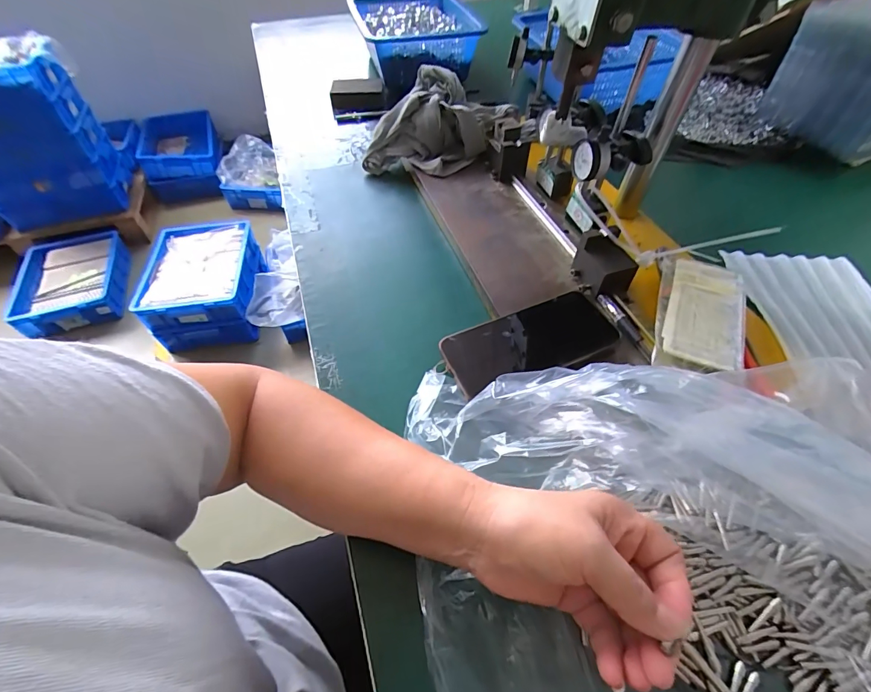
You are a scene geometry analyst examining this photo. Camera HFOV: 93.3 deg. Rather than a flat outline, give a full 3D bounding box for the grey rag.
[{"bbox_3d":[0.010,-0.320,0.603,0.209,0.095,0.151,16,54,14],"label":"grey rag"}]

